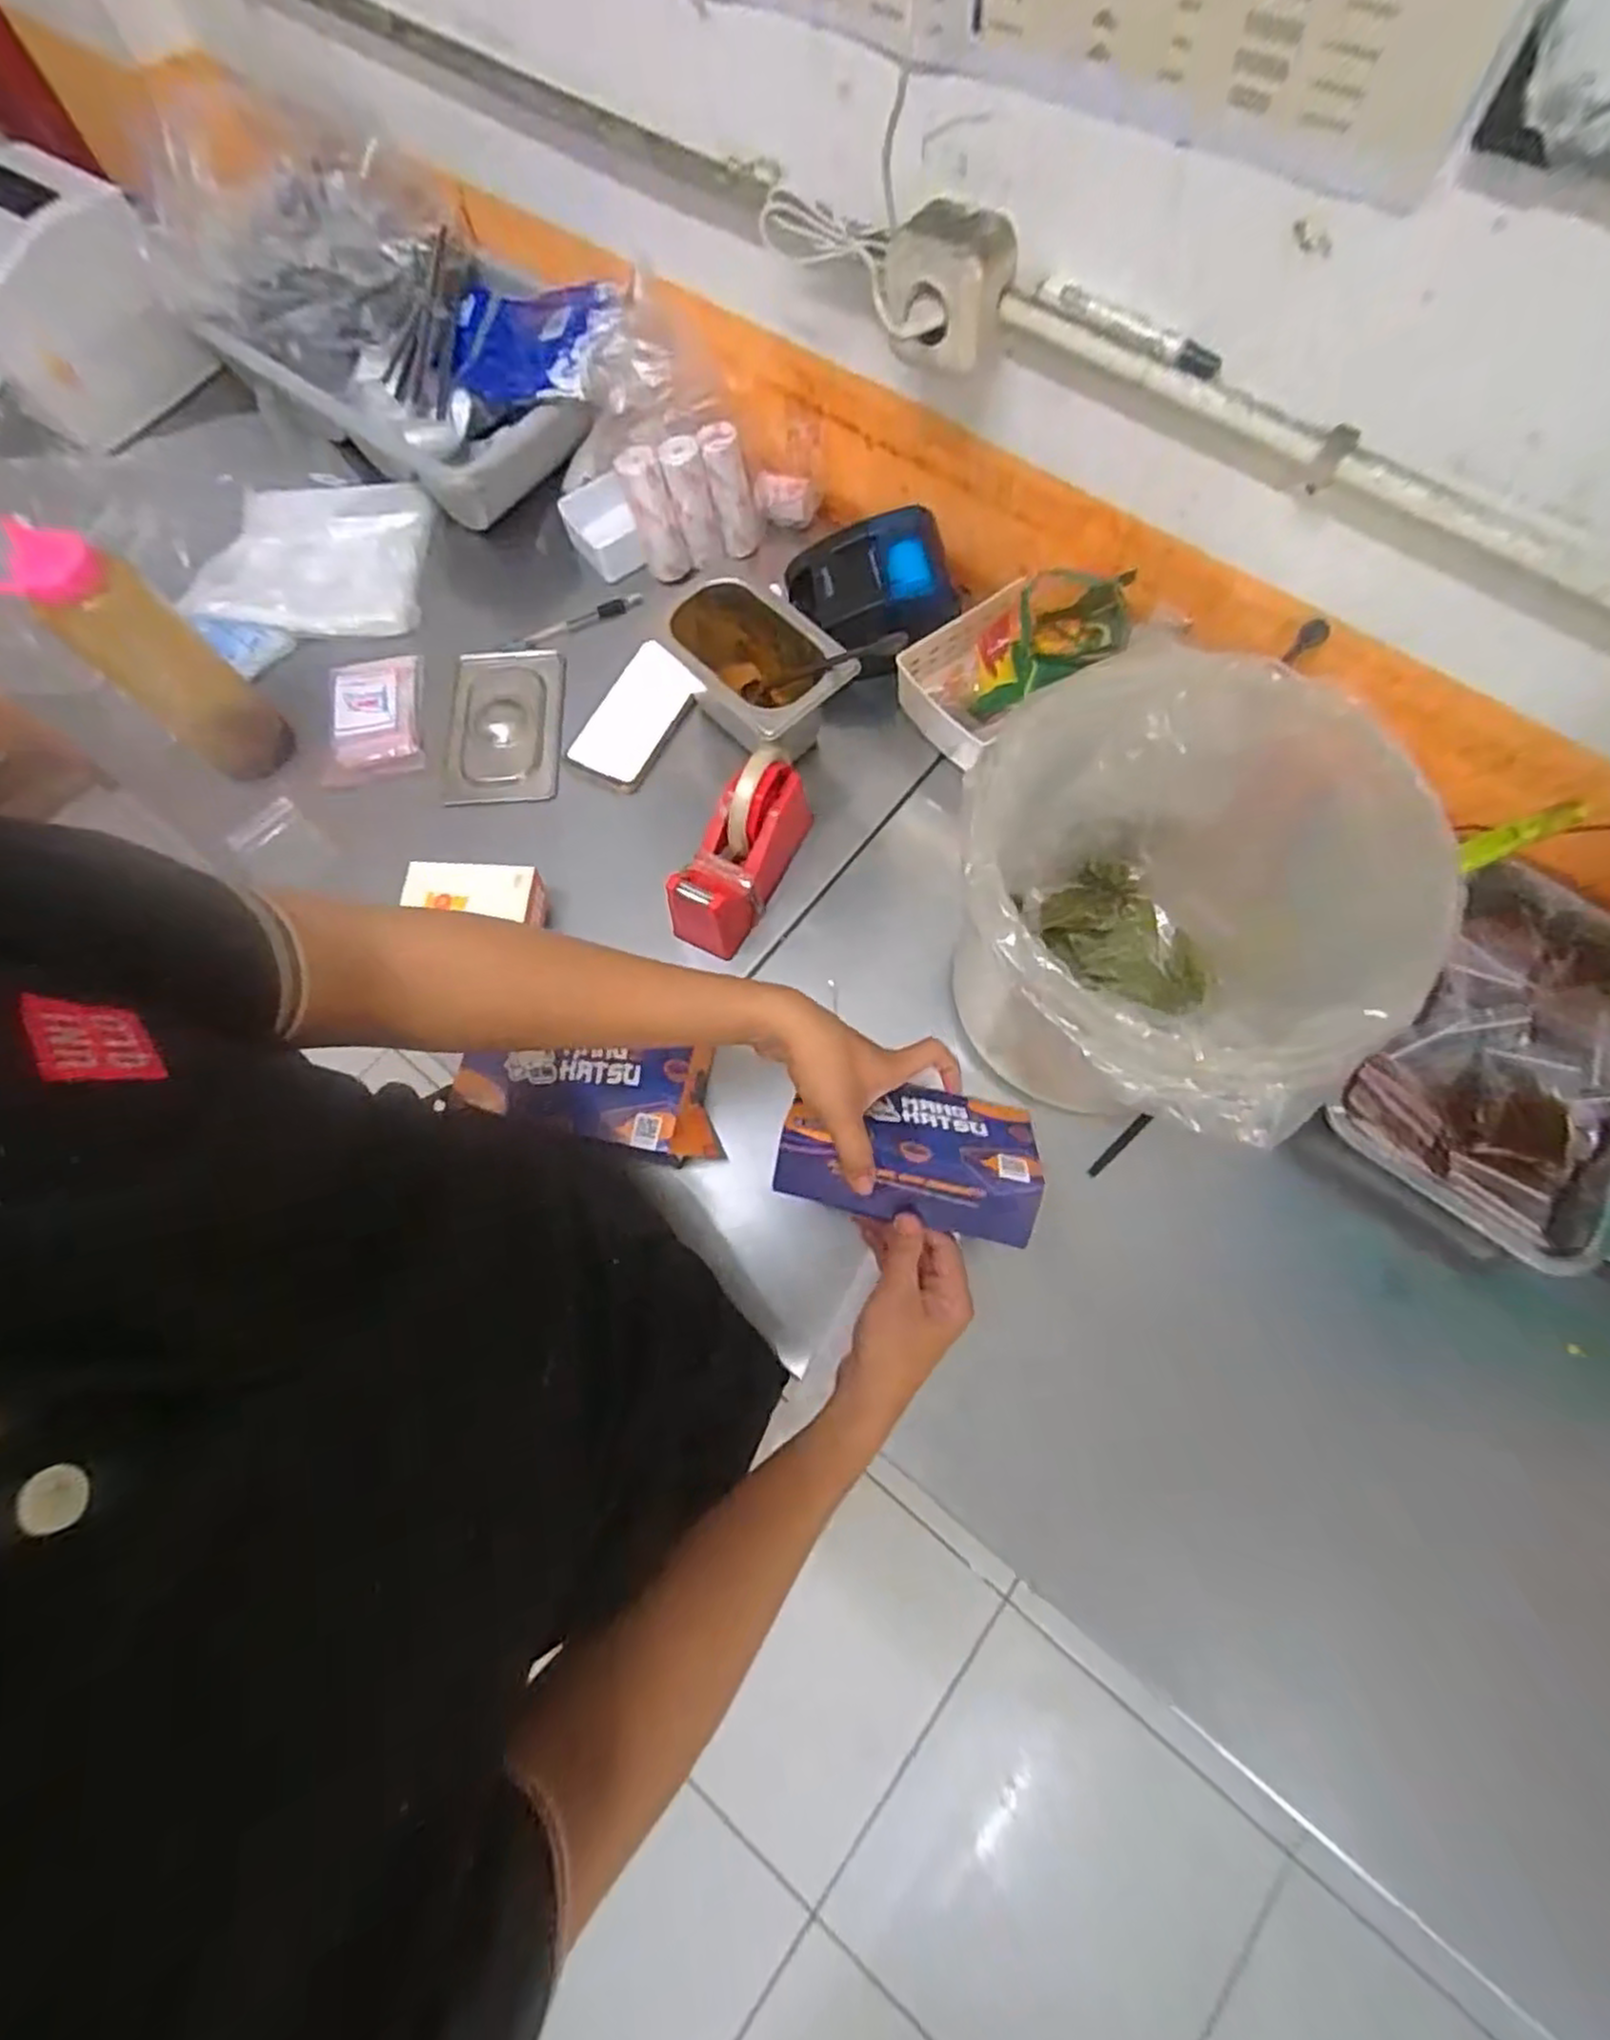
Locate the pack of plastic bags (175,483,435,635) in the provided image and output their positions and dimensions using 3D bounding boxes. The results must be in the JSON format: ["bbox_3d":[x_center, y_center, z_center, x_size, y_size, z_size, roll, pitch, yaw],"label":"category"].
[{"bbox_3d":[-0.532,-0.511,0.838,0.240,0.030,0.207,3,71,3],"label":"pack of plastic bags"}]

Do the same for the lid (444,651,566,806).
[{"bbox_3d":[-0.302,-0.301,0.767,0.113,0.008,0.183,-3,71,1],"label":"lid"}]

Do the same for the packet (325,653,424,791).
[{"bbox_3d":[-0.437,-0.307,0.772,0.093,0.009,0.154,-12,71,-2],"label":"packet"}]

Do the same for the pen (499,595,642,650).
[{"bbox_3d":[-0.248,-0.423,0.815,0.156,0.015,0.015,-24,72,-6],"label":"pen"}]

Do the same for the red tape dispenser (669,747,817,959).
[{"bbox_3d":[-0.058,-0.142,0.661,0.065,0.091,0.172,26,74,10],"label":"red tape dispenser"}]

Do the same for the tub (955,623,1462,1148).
[{"bbox_3d":[0.219,-0.049,0.527,0.230,0.237,0.259,20,73,8],"label":"tub"}]

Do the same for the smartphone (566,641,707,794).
[{"bbox_3d":[-0.167,-0.298,0.756,0.077,0.008,0.143,34,87,-8],"label":"smartphone"}]

